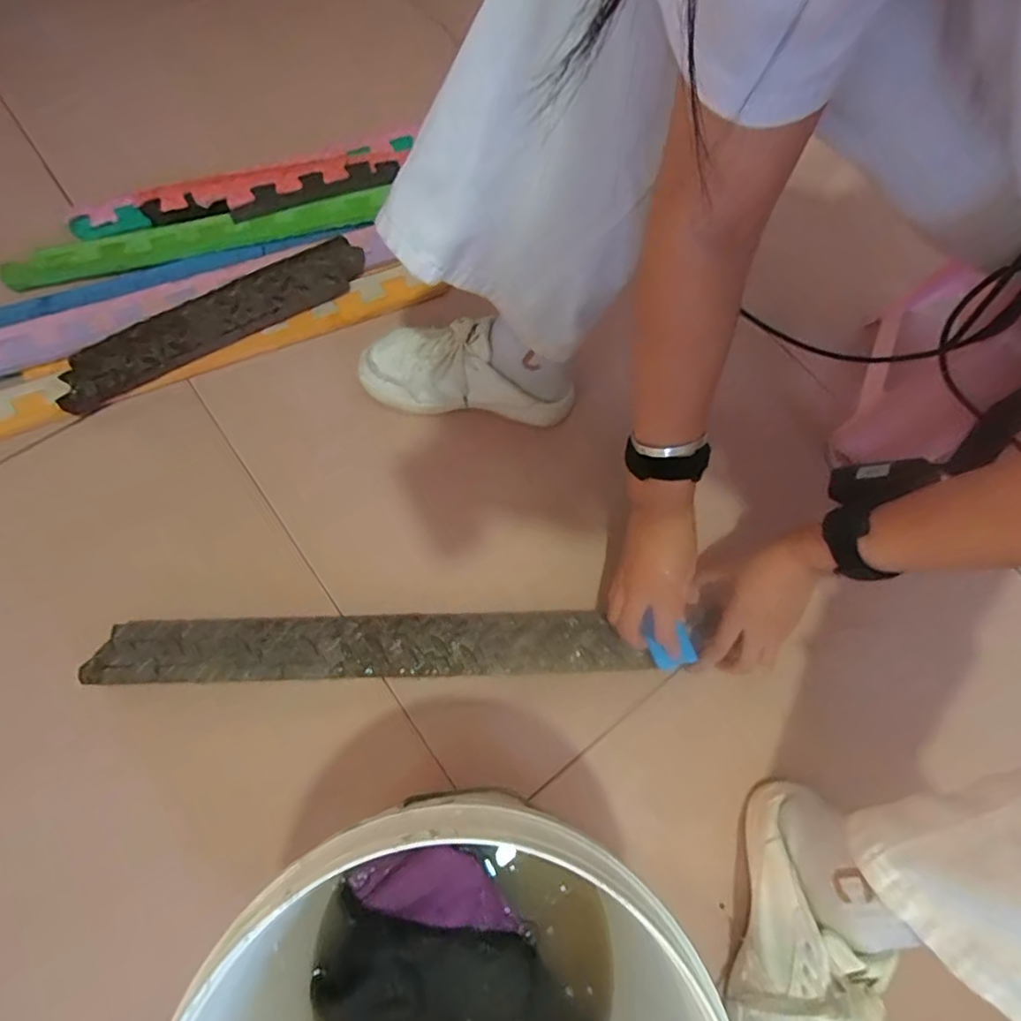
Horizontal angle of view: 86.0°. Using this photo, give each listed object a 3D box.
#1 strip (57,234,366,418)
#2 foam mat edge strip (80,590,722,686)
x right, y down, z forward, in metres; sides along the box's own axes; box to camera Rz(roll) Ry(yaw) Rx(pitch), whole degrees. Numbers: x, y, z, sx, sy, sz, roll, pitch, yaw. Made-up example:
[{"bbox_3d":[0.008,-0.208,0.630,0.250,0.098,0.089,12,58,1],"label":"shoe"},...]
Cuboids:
[{"bbox_3d":[-0.328,-0.217,0.605,0.343,0.025,0.063,-32,75,-12],"label":"strip"},{"bbox_3d":[-0.089,0.128,0.515,0.566,0.017,0.056,-1,71,-4],"label":"foam mat edge strip"}]

